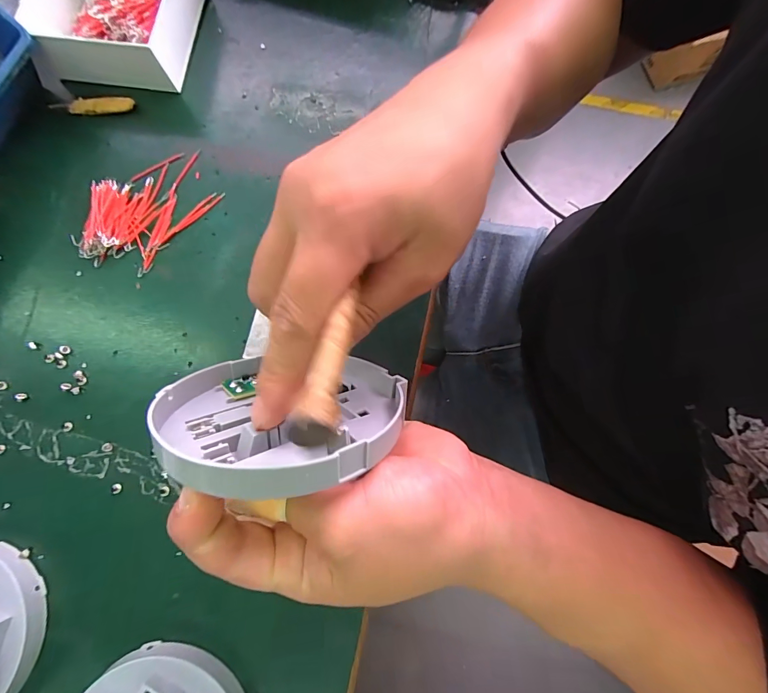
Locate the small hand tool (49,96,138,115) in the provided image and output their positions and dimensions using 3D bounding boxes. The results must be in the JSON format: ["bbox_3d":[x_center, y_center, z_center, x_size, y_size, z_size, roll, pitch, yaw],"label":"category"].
[{"bbox_3d":[-0.239,-0.198,0.302,0.070,0.007,0.013,-2,78,-1],"label":"small hand tool"}]

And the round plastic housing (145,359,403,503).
[{"bbox_3d":[-0.045,0.026,0.169,0.102,0.101,0.013,19,116,39],"label":"round plastic housing"}]

